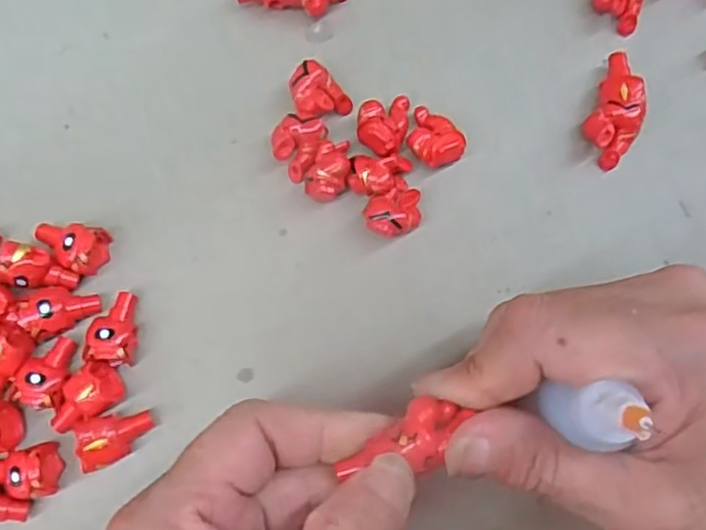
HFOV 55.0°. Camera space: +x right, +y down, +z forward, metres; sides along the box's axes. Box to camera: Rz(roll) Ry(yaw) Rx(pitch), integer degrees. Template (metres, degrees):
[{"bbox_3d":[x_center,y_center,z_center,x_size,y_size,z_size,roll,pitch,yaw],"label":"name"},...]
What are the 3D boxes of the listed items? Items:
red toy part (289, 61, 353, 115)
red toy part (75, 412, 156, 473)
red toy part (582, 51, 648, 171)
[{"bbox_3d":[-0.013,-0.065,0.253,0.020,0.013,0.020,-19,80,-5],"label":"red toy part"},{"bbox_3d":[-0.079,0.058,0.227,0.021,0.015,0.016,-14,80,-4],"label":"red toy part"},{"bbox_3d":[0.098,-0.058,0.252,0.018,0.015,0.041,23,80,3],"label":"red toy part"}]

